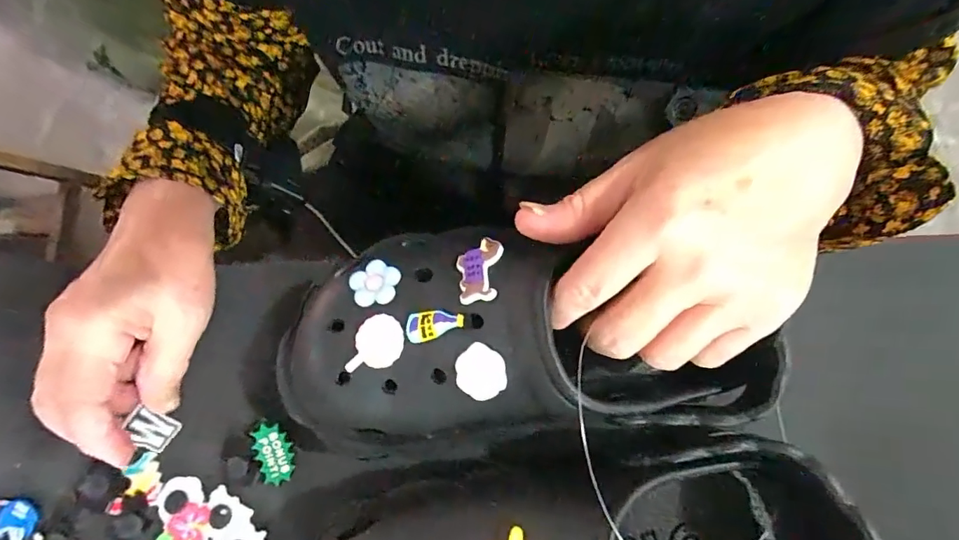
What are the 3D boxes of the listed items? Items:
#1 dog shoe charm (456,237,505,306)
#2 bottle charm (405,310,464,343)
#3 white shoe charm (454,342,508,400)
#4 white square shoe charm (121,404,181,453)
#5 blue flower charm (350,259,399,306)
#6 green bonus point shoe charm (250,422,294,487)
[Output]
[{"bbox_3d":[0.000,0.000,0.212,0.021,0.004,0.032,-12,54,14],"label":"dog shoe charm"},{"bbox_3d":[-0.020,0.024,0.209,0.027,0.004,0.013,-14,77,16],"label":"bottle charm"},{"bbox_3d":[0.001,0.043,0.199,0.022,0.004,0.023,2,94,24],"label":"white shoe charm"},{"bbox_3d":[-0.181,0.087,0.261,0.004,0.026,0.019,10,59,46],"label":"white square shoe charm"},{"bbox_3d":[-0.049,0.006,0.222,0.023,0.005,0.022,0,78,0],"label":"blue flower charm"},{"bbox_3d":[-0.115,0.102,0.265,0.018,0.004,0.032,-26,81,-10],"label":"green bonus point shoe charm"}]

